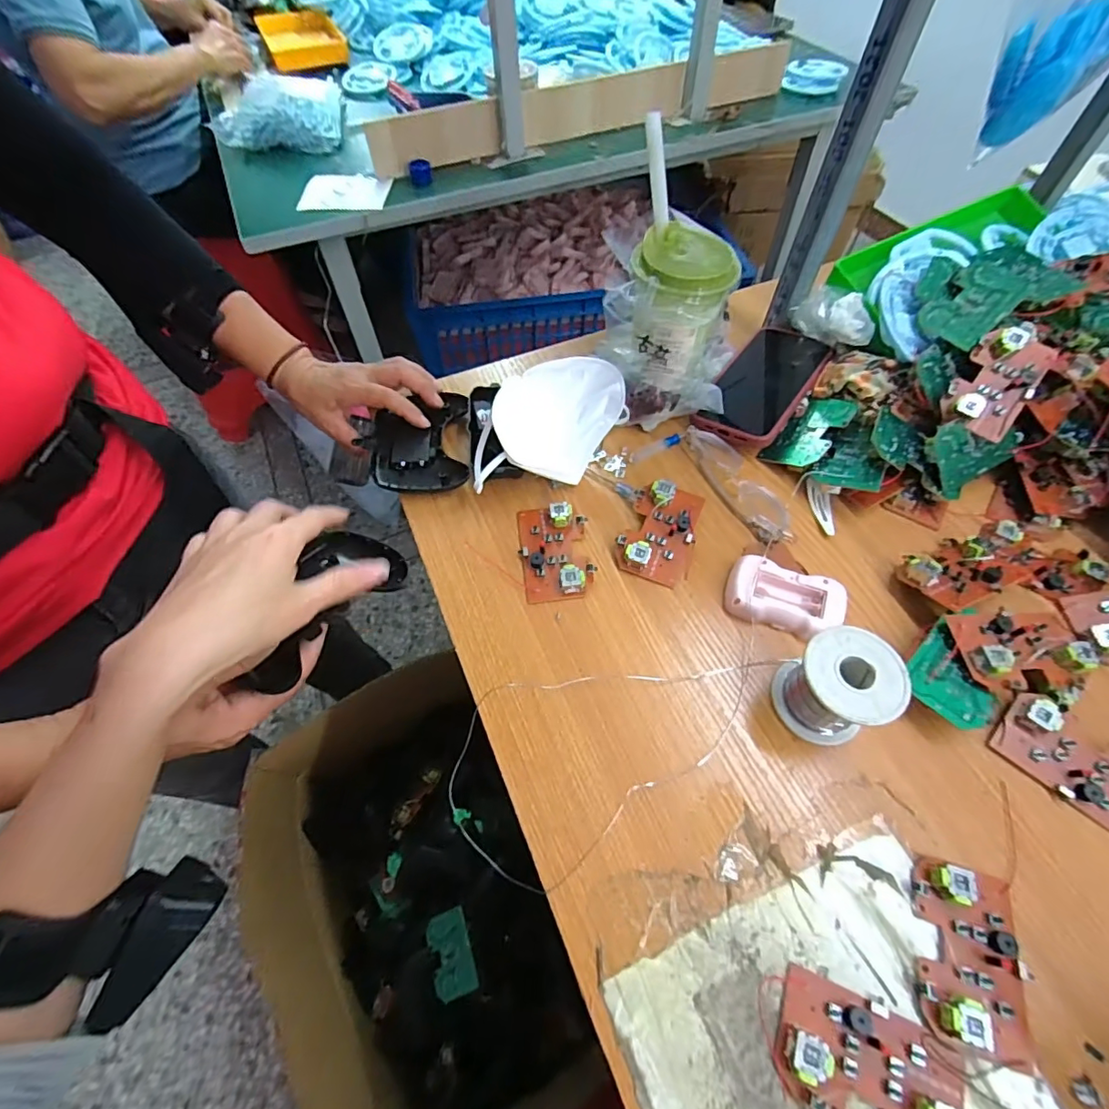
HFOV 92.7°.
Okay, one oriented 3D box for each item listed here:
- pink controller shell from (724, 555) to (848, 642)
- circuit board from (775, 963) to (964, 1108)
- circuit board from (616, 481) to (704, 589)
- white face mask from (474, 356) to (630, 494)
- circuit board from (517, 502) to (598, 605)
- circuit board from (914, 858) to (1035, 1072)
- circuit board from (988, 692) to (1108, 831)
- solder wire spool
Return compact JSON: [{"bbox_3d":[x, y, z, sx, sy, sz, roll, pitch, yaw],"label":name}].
[{"bbox_3d":[0.182,0.036,0.417,0.087,0.022,0.051,14,60,10],"label":"pink controller shell"},{"bbox_3d":[0.168,0.270,0.276,0.092,0.016,0.057,19,61,13],"label":"circuit board"},{"bbox_3d":[0.091,-0.020,0.450,0.060,0.020,0.088,16,60,11],"label":"circuit board"},{"bbox_3d":[-0.009,-0.117,0.474,0.151,0.080,0.098,-18,60,-9],"label":"white face mask"},{"bbox_3d":[0.001,-0.005,0.446,0.058,0.015,0.089,-9,59,-4],"label":"circuit board"},{"bbox_3d":[0.241,0.230,0.303,0.058,0.020,0.089,14,60,10],"label":"circuit board"},{"bbox_3d":[0.352,0.140,0.354,0.091,0.012,0.053,35,86,21],"label":"circuit board"},{"bbox_3d":[0.190,0.090,0.358,0.061,0.066,0.061,-1,58,1],"label":"solder wire spool"}]

